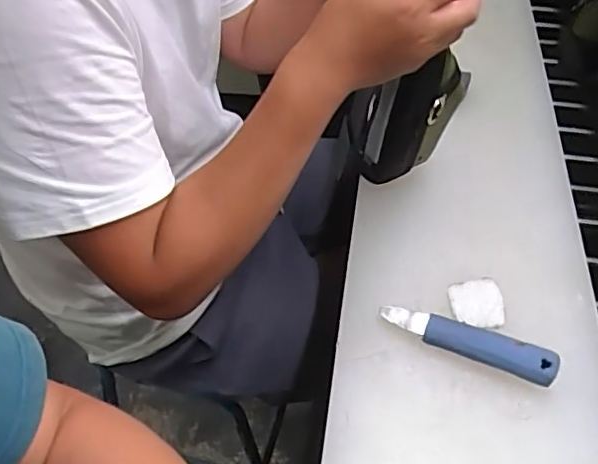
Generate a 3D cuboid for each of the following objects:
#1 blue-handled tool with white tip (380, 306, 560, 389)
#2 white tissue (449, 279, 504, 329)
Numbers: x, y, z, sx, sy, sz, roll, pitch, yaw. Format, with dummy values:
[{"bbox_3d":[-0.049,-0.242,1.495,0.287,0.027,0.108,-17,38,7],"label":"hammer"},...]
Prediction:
[{"bbox_3d":[0.150,0.095,0.524,0.154,0.019,0.031,19,48,18],"label":"blue-handled tool with white tip"},{"bbox_3d":[0.172,0.068,0.566,0.049,0.008,0.055,0,45,0],"label":"white tissue"}]

